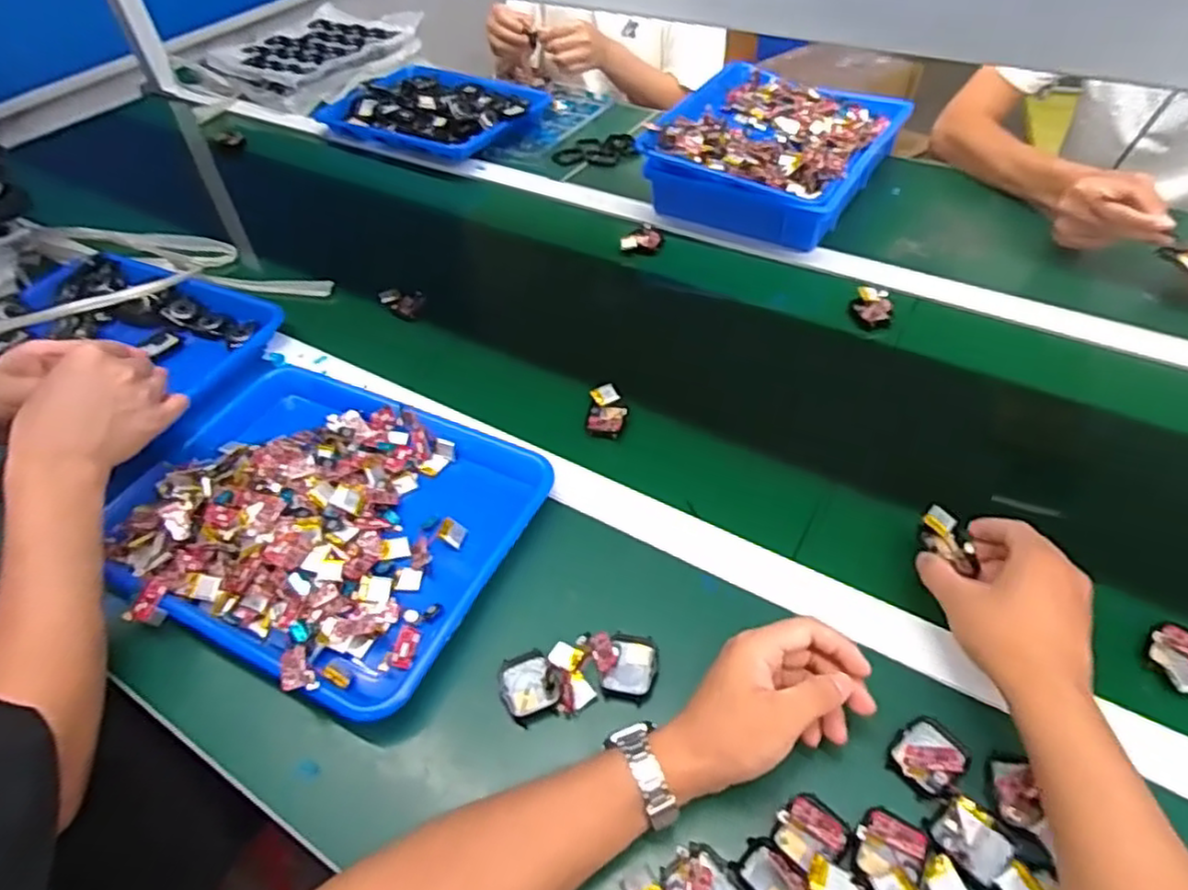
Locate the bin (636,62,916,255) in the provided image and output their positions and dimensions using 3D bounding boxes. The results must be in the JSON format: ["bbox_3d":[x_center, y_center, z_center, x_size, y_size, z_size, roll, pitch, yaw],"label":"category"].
[{"bbox_3d":[0.236,-0.388,0.891,0.248,0.093,0.323,25,54,24],"label":"bin"}]

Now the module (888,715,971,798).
[{"bbox_3d":[0.213,0.197,0.433,0.042,0.008,0.039,-36,55,-26],"label":"module"}]

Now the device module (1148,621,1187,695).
[{"bbox_3d":[0.402,0.148,0.467,0.037,0.014,0.051,32,57,28],"label":"device module"}]

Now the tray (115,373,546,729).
[{"bbox_3d":[-0.228,0.055,0.579,0.336,0.054,0.263,19,52,20],"label":"tray"}]

